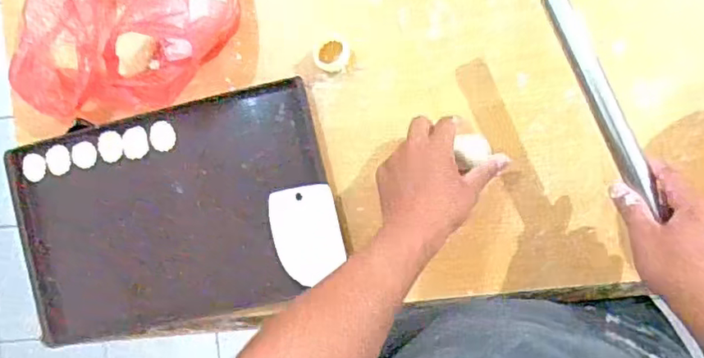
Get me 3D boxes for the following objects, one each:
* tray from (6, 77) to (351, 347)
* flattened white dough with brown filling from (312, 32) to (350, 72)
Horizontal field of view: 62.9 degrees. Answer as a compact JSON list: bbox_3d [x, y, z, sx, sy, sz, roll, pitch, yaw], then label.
[{"bbox_3d":[-0.212,0.046,0.684,0.385,0.025,0.243,-13,89,7],"label":"tray"},{"bbox_3d":[-0.023,-0.144,0.649,0.040,0.017,0.045,-1,91,7],"label":"flattened white dough with brown filling"}]

